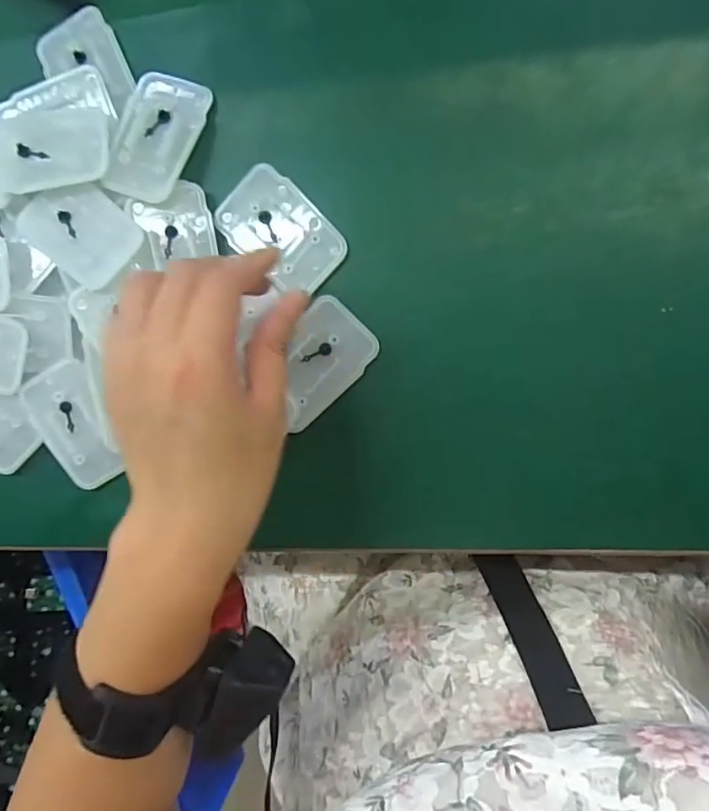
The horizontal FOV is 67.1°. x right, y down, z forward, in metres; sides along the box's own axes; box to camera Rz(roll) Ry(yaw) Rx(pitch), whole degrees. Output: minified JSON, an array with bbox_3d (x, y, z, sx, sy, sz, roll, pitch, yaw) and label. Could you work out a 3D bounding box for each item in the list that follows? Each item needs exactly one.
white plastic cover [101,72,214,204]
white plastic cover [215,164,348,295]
[{"bbox_3d":[-0.103,-0.141,0.281,0.040,0.011,0.067,19,93,7],"label":"white plastic cover"},{"bbox_3d":[-0.038,-0.092,0.284,0.068,0.005,0.043,43,96,5],"label":"white plastic cover"}]

